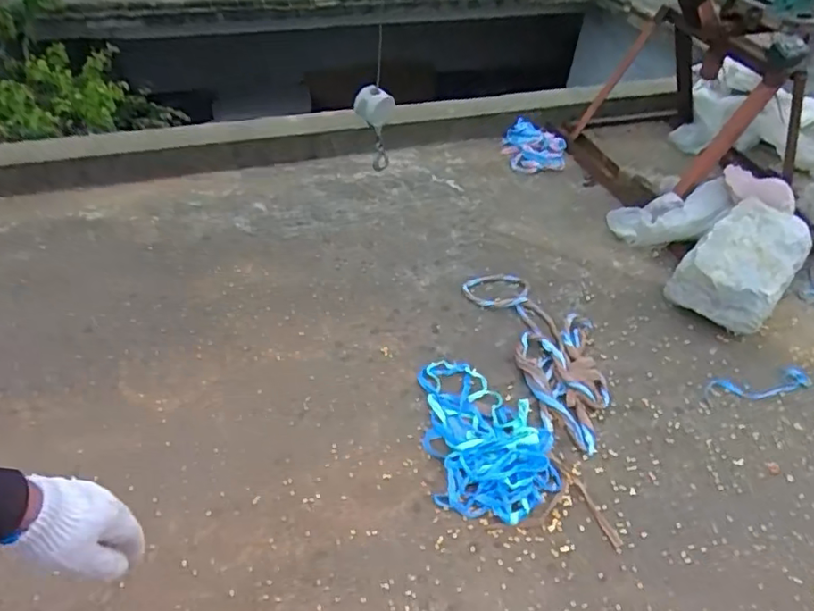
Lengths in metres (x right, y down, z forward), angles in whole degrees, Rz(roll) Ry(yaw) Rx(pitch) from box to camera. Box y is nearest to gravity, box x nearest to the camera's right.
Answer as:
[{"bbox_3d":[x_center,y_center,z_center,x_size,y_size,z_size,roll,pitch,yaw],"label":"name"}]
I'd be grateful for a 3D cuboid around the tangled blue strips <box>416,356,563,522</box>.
[{"bbox_3d":[0.211,0.314,1.528,0.330,0.075,0.493,2,44,-3],"label":"tangled blue strips"}]

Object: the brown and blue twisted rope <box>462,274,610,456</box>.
[{"bbox_3d":[0.445,0.116,1.794,0.315,0.032,0.705,-10,46,-15],"label":"brown and blue twisted rope"}]

